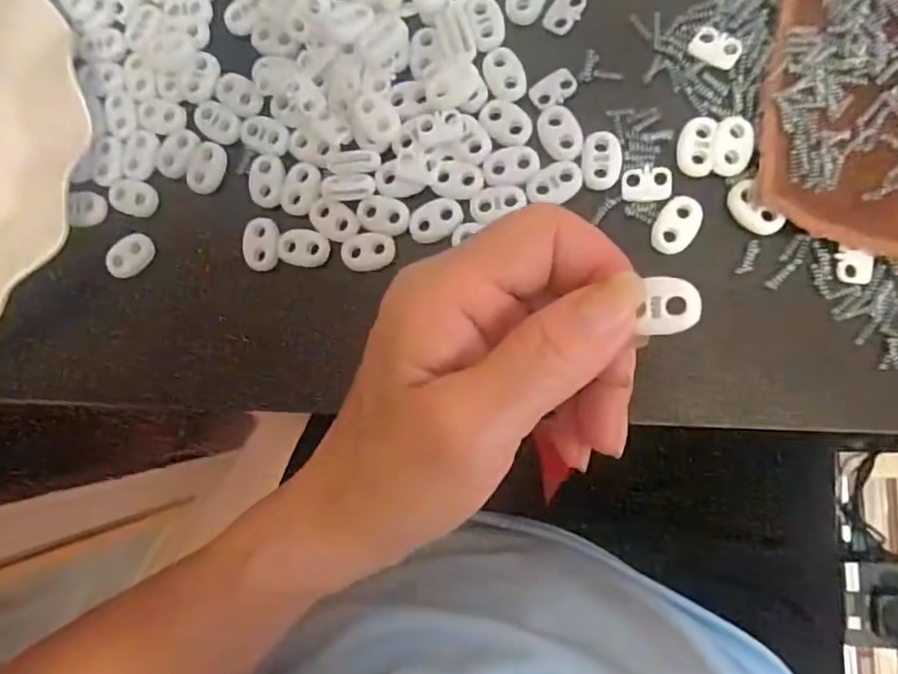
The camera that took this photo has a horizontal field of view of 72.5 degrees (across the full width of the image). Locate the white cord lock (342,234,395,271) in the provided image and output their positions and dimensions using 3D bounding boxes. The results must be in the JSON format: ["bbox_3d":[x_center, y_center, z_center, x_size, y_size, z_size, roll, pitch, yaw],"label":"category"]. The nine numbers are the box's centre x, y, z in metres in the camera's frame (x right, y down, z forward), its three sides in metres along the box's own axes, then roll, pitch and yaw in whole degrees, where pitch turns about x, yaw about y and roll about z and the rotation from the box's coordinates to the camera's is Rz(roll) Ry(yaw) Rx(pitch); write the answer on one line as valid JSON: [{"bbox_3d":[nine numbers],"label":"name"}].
[{"bbox_3d":[-0.033,-0.035,0.251,0.022,0.004,0.015,-2,88,10],"label":"white cord lock"}]

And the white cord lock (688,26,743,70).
[{"bbox_3d":[0.102,-0.111,0.235,0.019,0.004,0.013,34,94,9],"label":"white cord lock"}]

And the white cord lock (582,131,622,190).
[{"bbox_3d":[0.059,-0.069,0.237,0.014,0.004,0.022,2,88,10],"label":"white cord lock"}]

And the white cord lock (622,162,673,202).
[{"bbox_3d":[0.077,-0.060,0.236,0.018,0.004,0.014,0,88,10],"label":"white cord lock"}]

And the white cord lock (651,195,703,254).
[{"bbox_3d":[0.086,-0.043,0.233,0.015,0.004,0.023,25,92,9],"label":"white cord lock"}]

